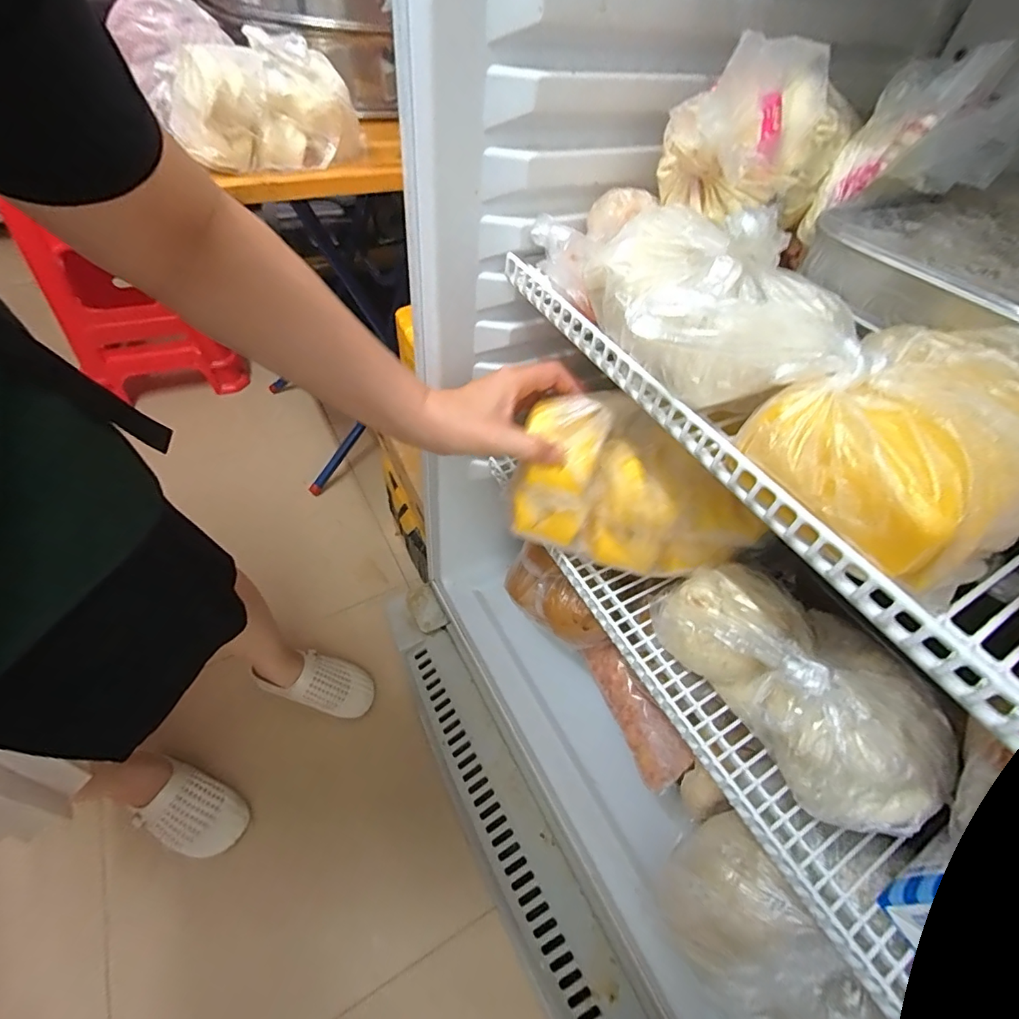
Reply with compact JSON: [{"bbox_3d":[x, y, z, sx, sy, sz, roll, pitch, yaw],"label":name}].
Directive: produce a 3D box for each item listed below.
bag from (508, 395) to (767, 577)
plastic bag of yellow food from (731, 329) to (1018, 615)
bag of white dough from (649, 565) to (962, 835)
[{"bbox_3d":[0.097,-0.011,0.386,0.181,0.108,0.068,17,51,9],"label":"bag"},{"bbox_3d":[0.169,-0.033,0.204,0.095,0.058,0.102,-27,58,-24],"label":"plastic bag of yellow food"},{"bbox_3d":[0.181,0.109,0.332,0.074,0.093,0.194,-20,55,-20],"label":"bag of white dough"}]

